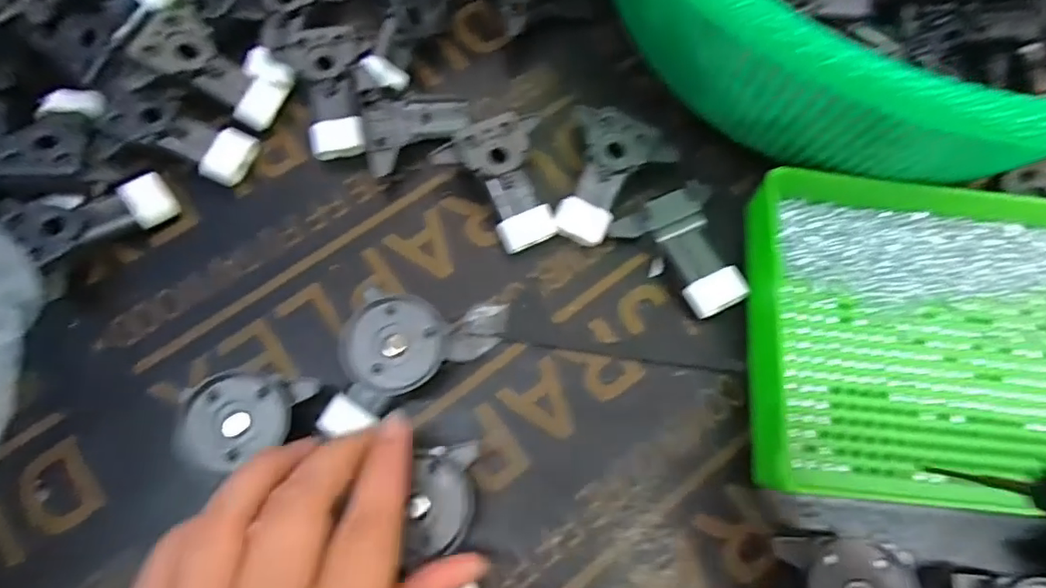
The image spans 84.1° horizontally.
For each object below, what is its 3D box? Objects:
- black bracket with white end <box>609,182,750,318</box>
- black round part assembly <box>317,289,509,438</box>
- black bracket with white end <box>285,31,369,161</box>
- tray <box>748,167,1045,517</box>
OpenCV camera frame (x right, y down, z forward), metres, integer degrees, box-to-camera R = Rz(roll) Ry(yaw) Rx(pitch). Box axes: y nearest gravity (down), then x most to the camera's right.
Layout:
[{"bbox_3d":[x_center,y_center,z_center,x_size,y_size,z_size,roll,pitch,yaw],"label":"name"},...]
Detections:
[{"bbox_3d":[0.081,-0.018,0.290,0.048,0.021,0.062,-24,74,-10],"label":"black bracket with white end"},{"bbox_3d":[-0.054,0.023,0.266,0.093,0.029,0.047,-34,76,-13],"label":"black round part assembly"},{"bbox_3d":[-0.100,-0.105,0.304,0.040,0.010,0.067,-7,86,-5],"label":"black bracket with white end"},{"bbox_3d":[0.231,0.021,0.275,0.249,0.035,0.157,4,71,-1],"label":"tray"}]

